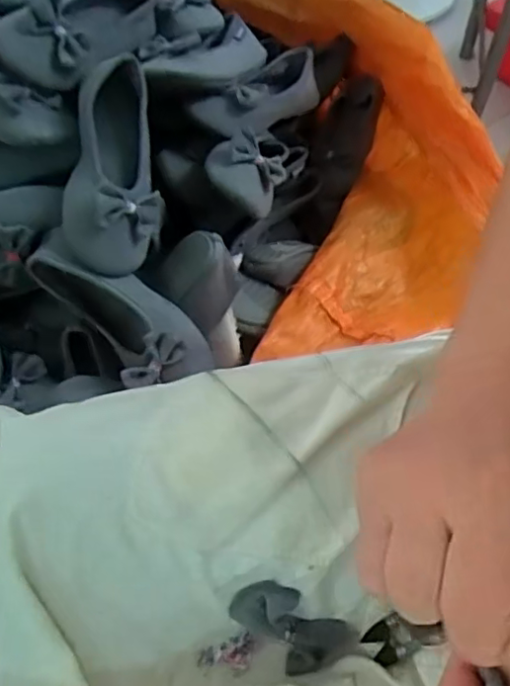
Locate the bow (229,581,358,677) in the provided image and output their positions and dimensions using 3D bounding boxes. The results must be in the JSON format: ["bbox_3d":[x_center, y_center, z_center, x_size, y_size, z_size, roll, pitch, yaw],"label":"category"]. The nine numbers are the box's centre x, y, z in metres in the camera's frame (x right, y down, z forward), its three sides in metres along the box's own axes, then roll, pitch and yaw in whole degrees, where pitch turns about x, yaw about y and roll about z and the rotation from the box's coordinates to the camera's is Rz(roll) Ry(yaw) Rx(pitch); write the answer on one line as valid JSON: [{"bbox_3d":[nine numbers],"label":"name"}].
[{"bbox_3d":[0.025,0.177,0.382,0.083,0.045,0.023,46,22,-11],"label":"bow"}]

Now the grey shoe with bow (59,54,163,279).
[{"bbox_3d":[-0.151,-0.192,0.650,0.098,0.071,0.240,-1,73,0],"label":"grey shoe with bow"}]

